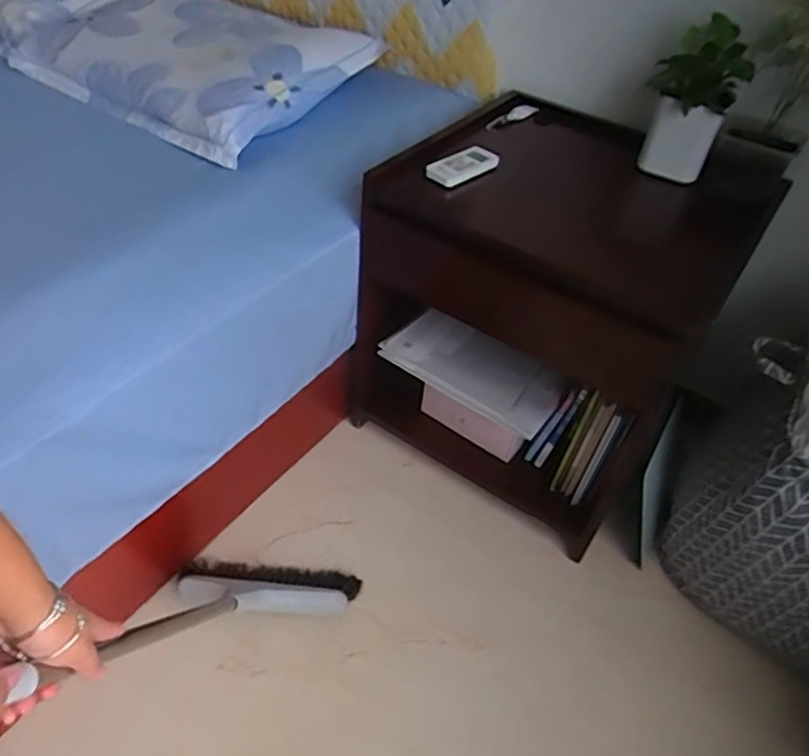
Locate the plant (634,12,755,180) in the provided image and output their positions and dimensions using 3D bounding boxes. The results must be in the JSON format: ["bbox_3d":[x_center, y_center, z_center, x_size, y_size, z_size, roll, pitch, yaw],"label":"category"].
[{"bbox_3d":[0.477,-0.453,1.071,0.142,0.231,0.131,18,38,16],"label":"plant"}]

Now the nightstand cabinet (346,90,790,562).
[{"bbox_3d":[0.280,-0.127,1.265,0.575,0.581,0.525,27,50,21],"label":"nightstand cabinet"}]

